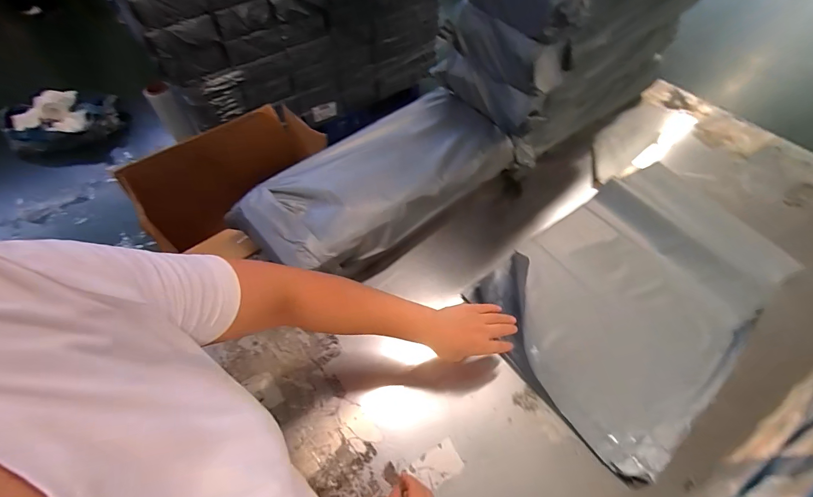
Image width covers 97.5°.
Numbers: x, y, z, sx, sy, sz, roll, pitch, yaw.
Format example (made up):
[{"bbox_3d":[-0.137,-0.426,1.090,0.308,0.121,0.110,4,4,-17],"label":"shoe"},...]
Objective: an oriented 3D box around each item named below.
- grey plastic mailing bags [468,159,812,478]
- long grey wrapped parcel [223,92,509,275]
[{"bbox_3d":[0.448,0.063,0.686,0.603,0.030,0.374,-35,63,-19],"label":"grey plastic mailing bags"},{"bbox_3d":[-0.049,-0.142,0.750,0.572,0.106,0.262,-34,64,-20],"label":"long grey wrapped parcel"}]

